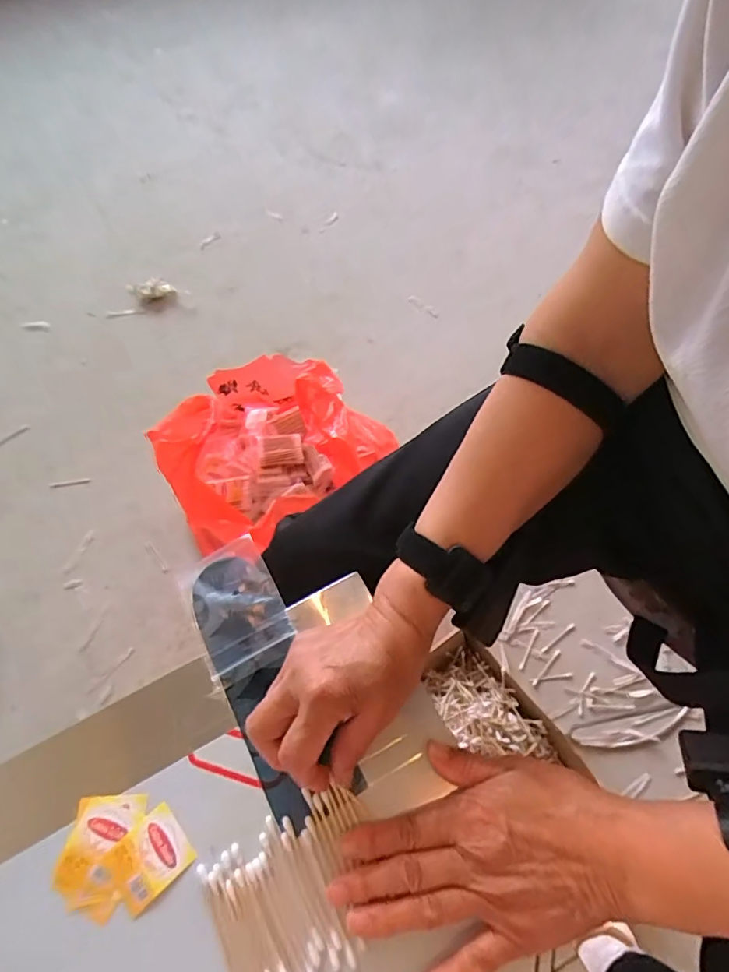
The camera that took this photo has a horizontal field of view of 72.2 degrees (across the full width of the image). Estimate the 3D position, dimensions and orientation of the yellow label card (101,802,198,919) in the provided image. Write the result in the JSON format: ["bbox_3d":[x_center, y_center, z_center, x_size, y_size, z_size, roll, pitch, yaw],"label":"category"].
[{"bbox_3d":[-0.133,0.228,0.307,0.043,0.004,0.040,-39,67,-18],"label":"yellow label card"}]

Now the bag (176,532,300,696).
[{"bbox_3d":[-0.099,0.094,0.385,0.066,0.009,0.102,-26,61,-12],"label":"bag"}]

